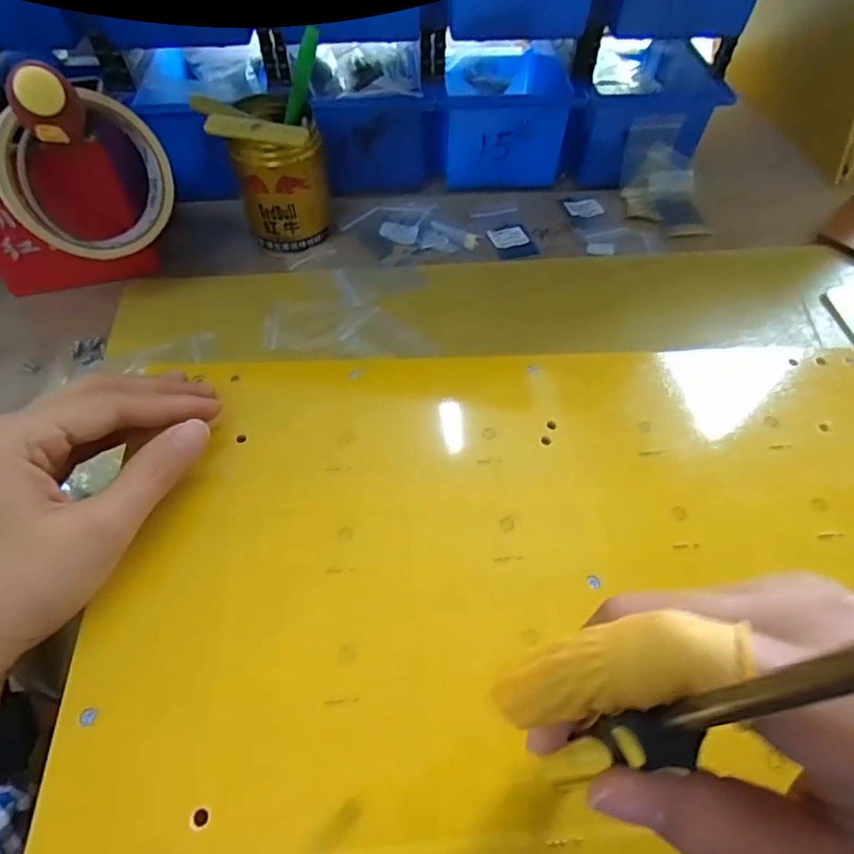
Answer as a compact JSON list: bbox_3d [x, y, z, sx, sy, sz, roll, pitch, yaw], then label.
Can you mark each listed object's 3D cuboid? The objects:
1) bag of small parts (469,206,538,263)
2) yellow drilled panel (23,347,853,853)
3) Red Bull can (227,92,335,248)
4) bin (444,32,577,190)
[{"bbox_3d":[0.063,-0.155,0.441,0.037,0.005,0.059,-13,59,-9],"label":"bag of small parts"},{"bbox_3d":[0.063,0.063,0.231,0.377,0.015,0.245,-3,54,-6],"label":"yellow drilled panel"},{"bbox_3d":[-0.102,-0.179,0.400,0.061,0.080,0.067,-6,58,-4],"label":"Red Bull can"},{"bbox_3d":[0.061,-0.287,0.487,0.102,0.081,0.165,1,58,0],"label":"bin"}]

